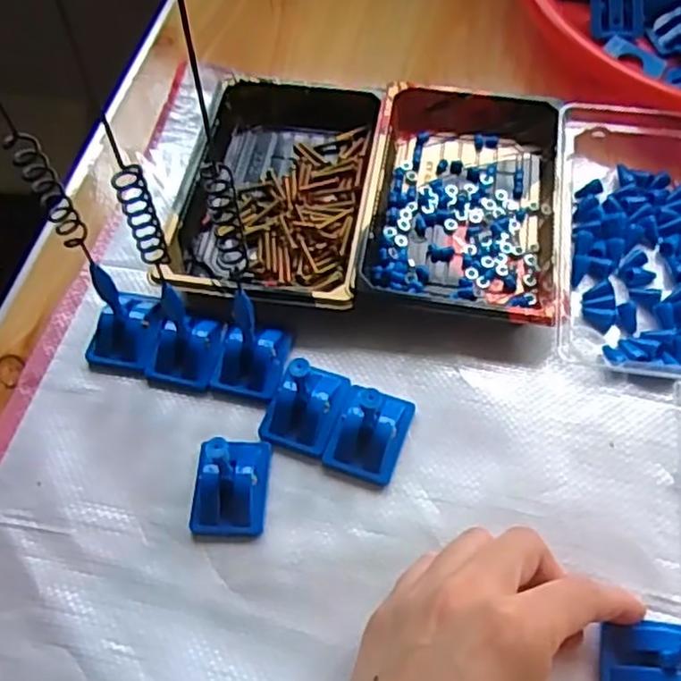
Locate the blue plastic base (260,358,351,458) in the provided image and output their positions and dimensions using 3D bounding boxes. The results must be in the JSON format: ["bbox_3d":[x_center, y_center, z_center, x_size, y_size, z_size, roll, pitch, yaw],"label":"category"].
[{"bbox_3d":[-0.017,0.030,0.346,0.032,0.025,0.045,19,61,14],"label":"blue plastic base"}]

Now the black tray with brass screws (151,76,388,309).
[{"bbox_3d":[-0.037,-0.089,0.415,0.112,0.024,0.160,6,59,7],"label":"black tray with brass screws"}]

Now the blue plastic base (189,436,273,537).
[{"bbox_3d":[-0.051,0.064,0.327,0.033,0.026,0.046,1,59,3],"label":"blue plastic base"}]

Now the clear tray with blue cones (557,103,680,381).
[{"bbox_3d":[0.177,-0.063,0.383,0.113,0.035,0.177,4,59,5],"label":"clear tray with blue cones"}]

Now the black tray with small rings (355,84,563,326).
[{"bbox_3d":[0.071,-0.081,0.400,0.106,0.030,0.156,6,59,7],"label":"black tray with small rings"}]

